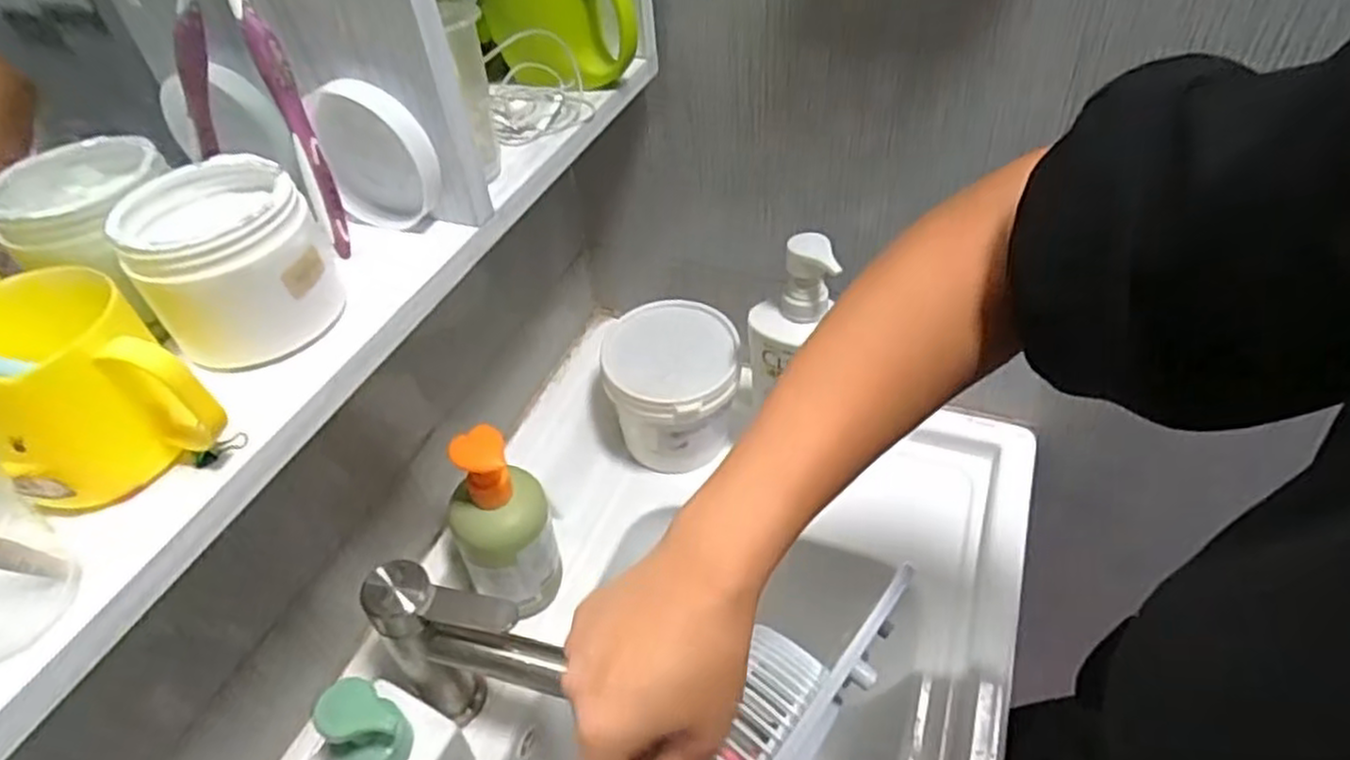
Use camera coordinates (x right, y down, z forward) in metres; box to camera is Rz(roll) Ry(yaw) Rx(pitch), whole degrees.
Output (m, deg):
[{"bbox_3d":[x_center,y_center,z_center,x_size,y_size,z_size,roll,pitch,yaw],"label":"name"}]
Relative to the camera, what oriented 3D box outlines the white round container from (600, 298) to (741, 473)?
[{"bbox_3d":[0.002,0.015,0.715,0.113,0.132,0.115,-3,44,3],"label":"white round container"}]

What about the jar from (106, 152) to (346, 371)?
[{"bbox_3d":[-0.199,-0.052,0.347,0.078,0.073,0.088,-29,48,-22],"label":"jar"}]

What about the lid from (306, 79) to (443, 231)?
[{"bbox_3d":[-0.160,-0.117,0.401,0.072,0.078,0.015,11,46,17],"label":"lid"}]

